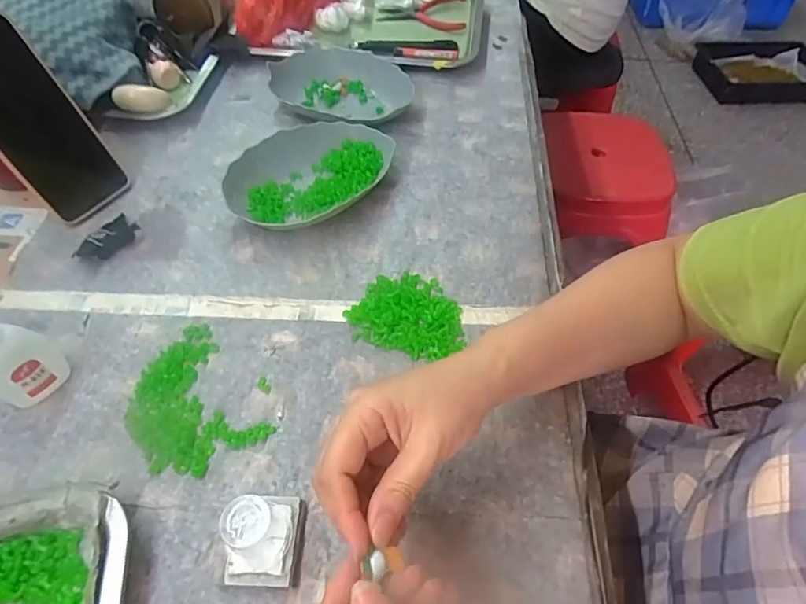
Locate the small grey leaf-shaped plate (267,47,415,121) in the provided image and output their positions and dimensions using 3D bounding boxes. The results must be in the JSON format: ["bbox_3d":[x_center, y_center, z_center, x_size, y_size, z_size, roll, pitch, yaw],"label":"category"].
[{"bbox_3d":[-0.071,-0.250,0.586,0.165,0.031,0.117,5,54,4],"label":"small grey leaf-shaped plate"}]

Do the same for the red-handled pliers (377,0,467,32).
[{"bbox_3d":[0.027,-0.402,0.707,0.119,0.016,0.087,5,54,3],"label":"red-handled pliers"}]

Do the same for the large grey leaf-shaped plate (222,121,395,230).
[{"bbox_3d":[-0.089,-0.125,0.494,0.164,0.032,0.100,-30,59,-20],"label":"large grey leaf-shaped plate"}]

